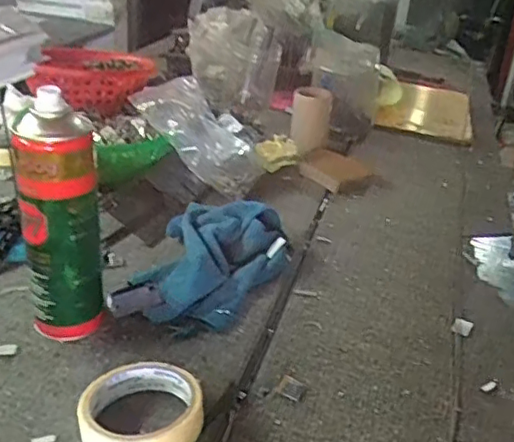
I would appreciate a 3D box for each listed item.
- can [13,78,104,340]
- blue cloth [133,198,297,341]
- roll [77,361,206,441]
[{"bbox_3d":[-0.163,0.005,0.515,0.053,0.218,0.057,16,30,16],"label":"can"},{"bbox_3d":[-0.043,0.040,0.650,0.158,0.048,0.207,6,29,-2],"label":"blue cloth"},{"bbox_3d":[-0.088,0.148,0.467,0.092,0.030,0.083,8,29,1],"label":"roll"}]

